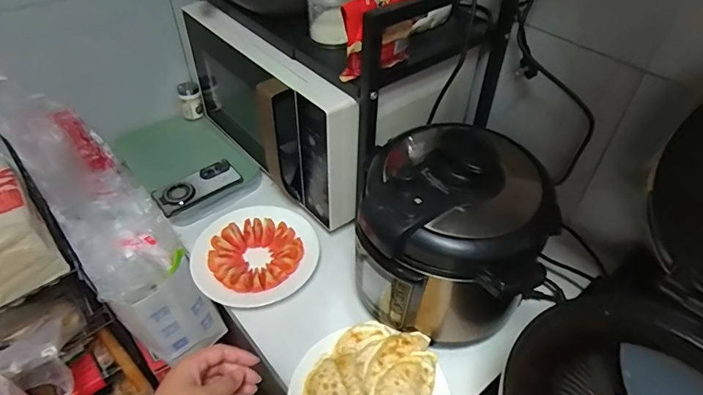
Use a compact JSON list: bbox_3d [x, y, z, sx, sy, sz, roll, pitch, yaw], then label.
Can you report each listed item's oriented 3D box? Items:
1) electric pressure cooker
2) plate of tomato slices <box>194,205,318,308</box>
[{"bbox_3d":[0.151,0.040,0.699,0.244,0.267,0.272,16,46,15],"label":"electric pressure cooker"},{"bbox_3d":[-0.167,0.096,0.830,0.198,0.037,0.225,14,46,13],"label":"plate of tomato slices"}]

